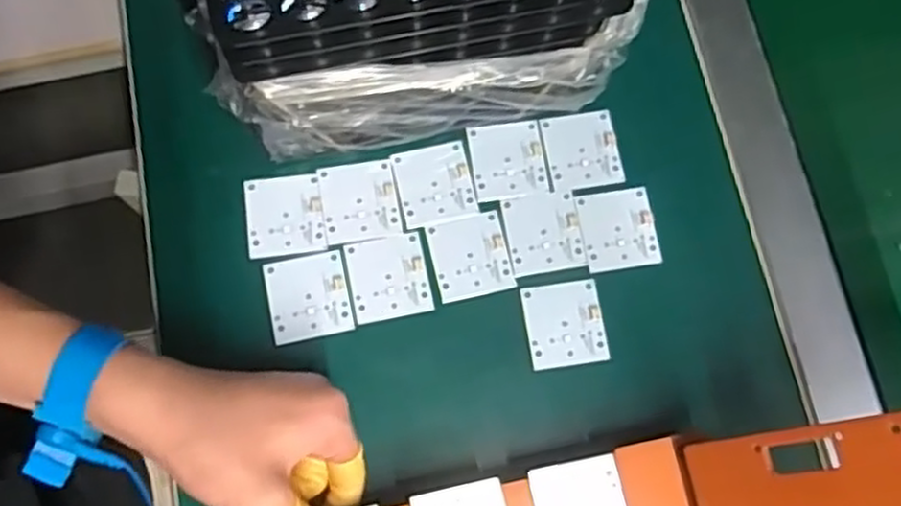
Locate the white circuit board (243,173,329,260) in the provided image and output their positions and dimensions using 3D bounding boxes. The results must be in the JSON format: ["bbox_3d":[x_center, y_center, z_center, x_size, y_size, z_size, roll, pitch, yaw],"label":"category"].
[{"bbox_3d":[-0.097,-0.022,0.441,0.044,0.004,0.048,-7,75,-5],"label":"white circuit board"}]

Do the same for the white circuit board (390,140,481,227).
[{"bbox_3d":[-0.010,-0.041,0.450,0.045,0.004,0.046,-12,76,-7],"label":"white circuit board"}]

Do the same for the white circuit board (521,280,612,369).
[{"bbox_3d":[0.065,0.040,0.433,0.043,0.004,0.047,-8,76,-5],"label":"white circuit board"}]

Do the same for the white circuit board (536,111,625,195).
[{"bbox_3d":[0.080,-0.063,0.459,0.045,0.004,0.047,-10,76,-6],"label":"white circuit board"}]

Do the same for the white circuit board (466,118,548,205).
[{"bbox_3d":[0.035,-0.056,0.456,0.044,0.004,0.047,-7,75,-5],"label":"white circuit board"}]

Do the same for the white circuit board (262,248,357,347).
[{"bbox_3d":[-0.081,0.025,0.430,0.044,0.004,0.047,-12,76,-6],"label":"white circuit board"}]

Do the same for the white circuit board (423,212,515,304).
[{"bbox_3d":[0.012,0.002,0.441,0.044,0.004,0.047,-12,76,-7],"label":"white circuit board"}]

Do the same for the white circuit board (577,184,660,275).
[{"bbox_3d":[0.099,-0.014,0.450,0.043,0.004,0.047,-9,76,-6],"label":"white circuit board"}]

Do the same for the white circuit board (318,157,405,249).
[{"bbox_3d":[-0.053,-0.030,0.445,0.045,0.004,0.047,-11,76,-6],"label":"white circuit board"}]

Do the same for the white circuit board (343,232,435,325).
[{"bbox_3d":[-0.036,0.014,0.436,0.045,0.004,0.047,-11,76,-6],"label":"white circuit board"}]

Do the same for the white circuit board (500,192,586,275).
[{"bbox_3d":[0.054,-0.012,0.447,0.044,0.004,0.047,-9,76,-6],"label":"white circuit board"}]

